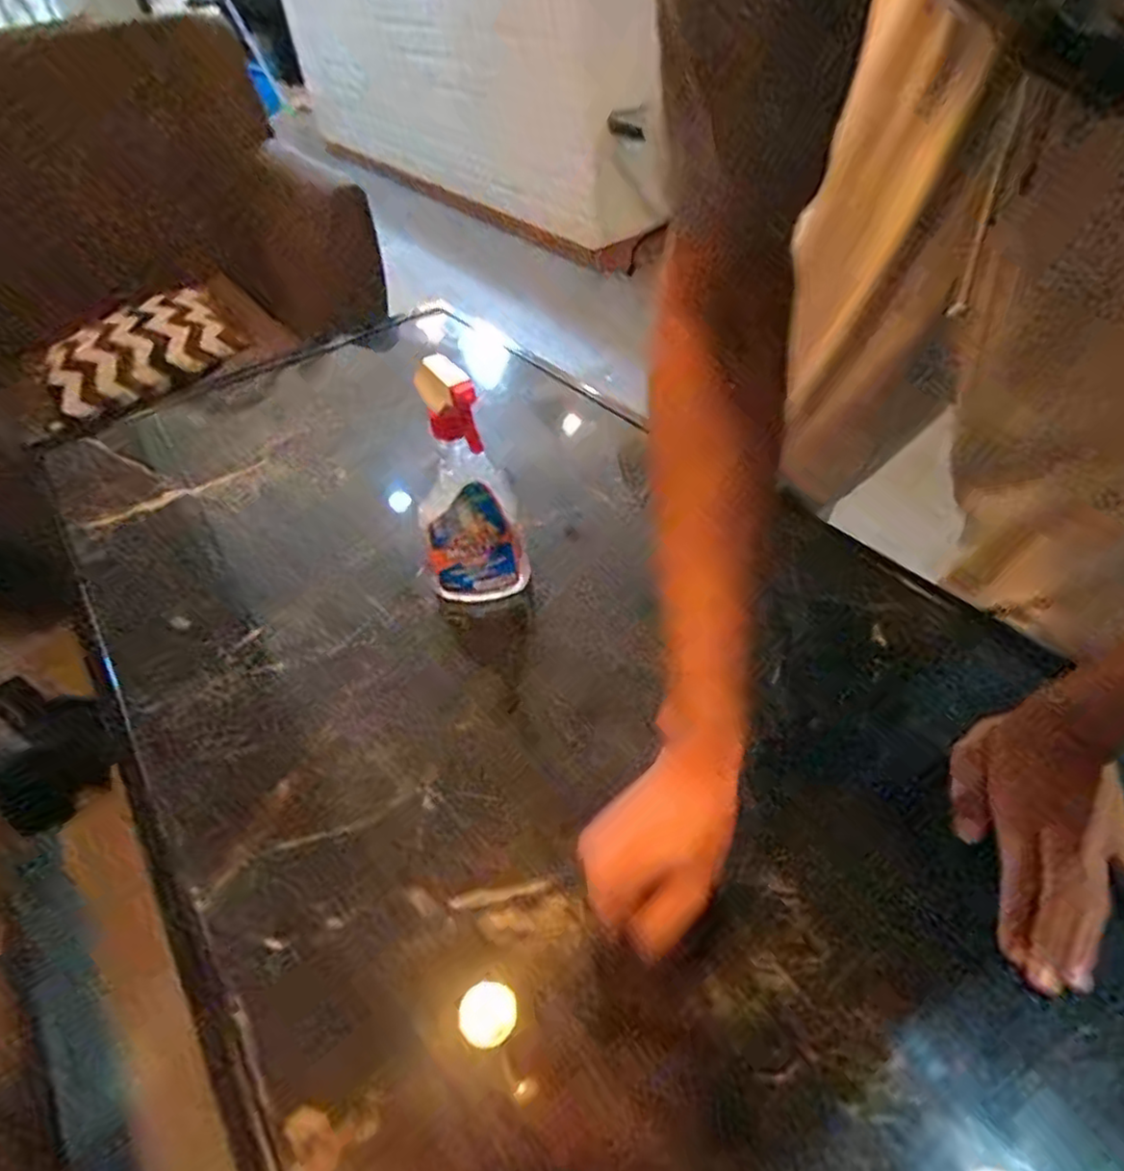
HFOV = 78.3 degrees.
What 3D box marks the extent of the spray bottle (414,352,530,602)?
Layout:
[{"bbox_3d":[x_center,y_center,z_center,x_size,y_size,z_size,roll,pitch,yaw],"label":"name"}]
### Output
[{"bbox_3d":[-0.083,-0.077,0.577,0.089,0.235,0.053,6,45,13],"label":"spray bottle"}]

